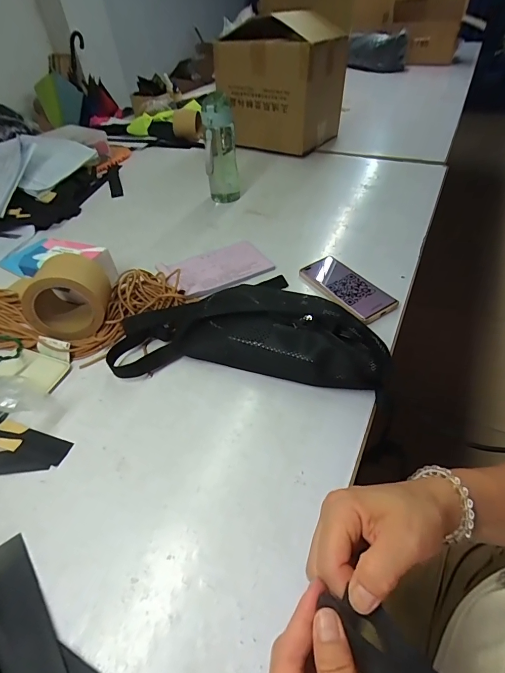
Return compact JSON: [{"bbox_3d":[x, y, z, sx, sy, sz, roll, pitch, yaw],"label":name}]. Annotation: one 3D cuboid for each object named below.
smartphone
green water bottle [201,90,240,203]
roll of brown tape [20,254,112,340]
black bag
[{"bbox_3d":[0.155,-0.086,0.593,0.081,0.014,0.169,-26,50,-21],"label":"smartphone"},{"bbox_3d":[-0.071,-0.416,0.794,0.070,0.216,0.057,-6,45,-2],"label":"green water bottle"},{"bbox_3d":[-0.270,-0.058,0.524,0.110,0.113,0.090,-10,46,-6],"label":"roll of brown tape"},{"bbox_3d":[-0.007,-0.018,0.496,0.368,0.073,0.161,3,46,6],"label":"black bag"}]

